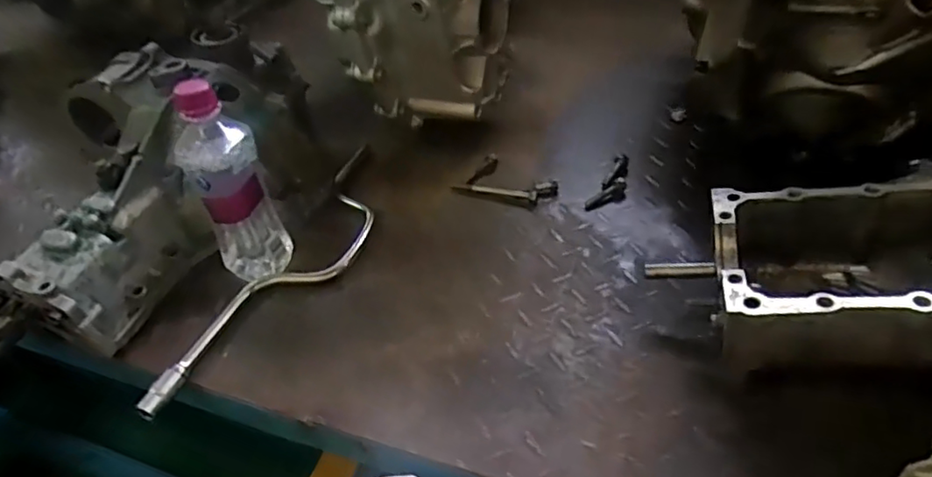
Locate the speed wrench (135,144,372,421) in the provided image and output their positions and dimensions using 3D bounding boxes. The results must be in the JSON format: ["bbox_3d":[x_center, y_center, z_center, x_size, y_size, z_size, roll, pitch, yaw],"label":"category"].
[{"bbox_3d":[-0.161,0.022,0.611,0.080,0.019,0.379,11,45,18],"label":"speed wrench"}]

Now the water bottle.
[{"bbox_3d":[-0.216,-0.047,0.563,0.067,0.197,0.059,-22,44,-16],"label":"water bottle"}]

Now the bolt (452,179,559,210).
[{"bbox_3d":[0.043,-0.050,0.677,0.116,0.014,0.033,1,43,8],"label":"bolt"}]

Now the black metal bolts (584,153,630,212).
[{"bbox_3d":[0.164,-0.061,0.671,0.029,0.012,0.093,20,49,26],"label":"black metal bolts"}]

